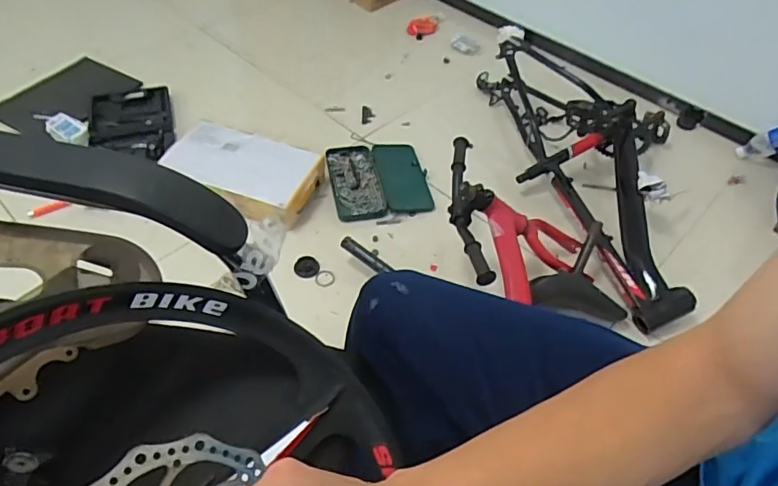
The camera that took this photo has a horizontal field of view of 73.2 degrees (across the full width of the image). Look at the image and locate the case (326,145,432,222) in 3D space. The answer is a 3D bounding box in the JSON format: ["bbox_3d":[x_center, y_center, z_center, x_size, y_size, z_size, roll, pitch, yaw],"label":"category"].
[{"bbox_3d":[-0.027,-0.166,1.348,0.242,0.045,0.262,-9,50,-11],"label":"case"}]

